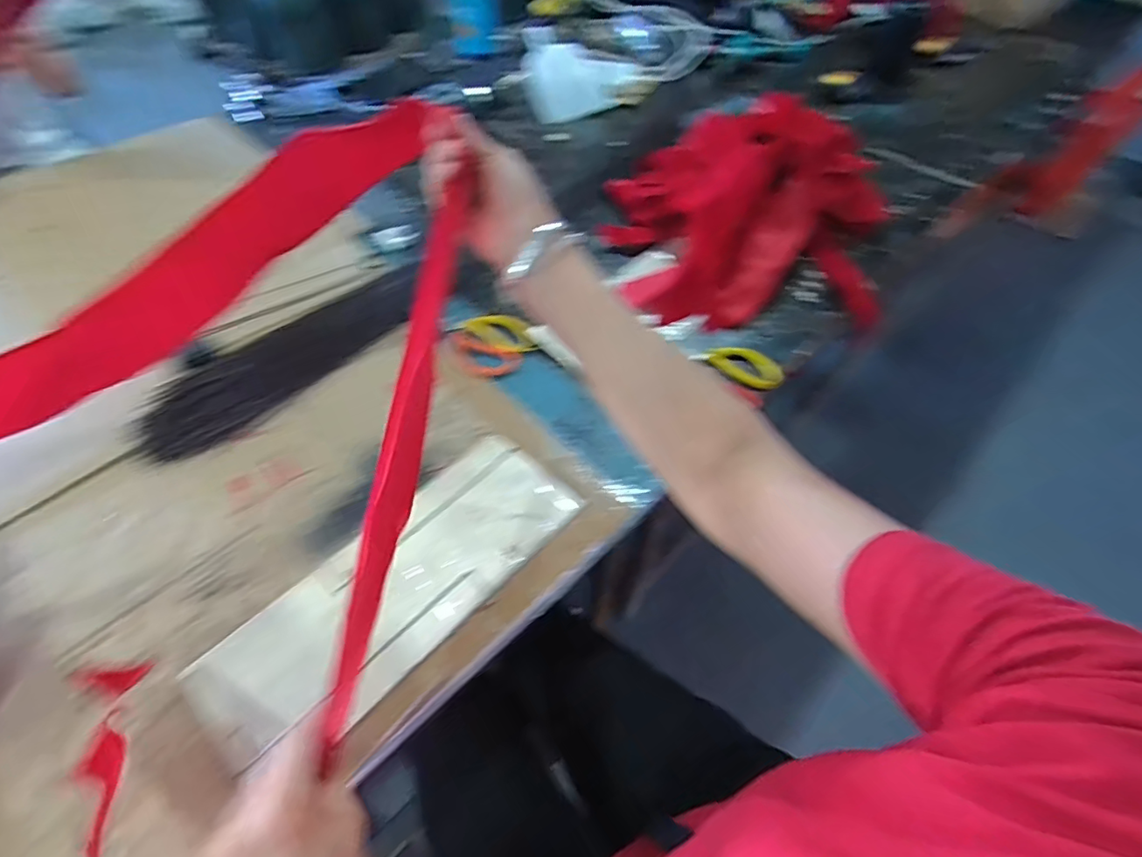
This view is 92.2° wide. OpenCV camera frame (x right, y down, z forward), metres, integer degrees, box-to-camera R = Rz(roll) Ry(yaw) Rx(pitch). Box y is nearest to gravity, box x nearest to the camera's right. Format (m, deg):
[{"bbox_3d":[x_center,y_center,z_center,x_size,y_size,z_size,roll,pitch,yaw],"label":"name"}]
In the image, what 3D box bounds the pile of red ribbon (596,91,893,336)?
[{"bbox_3d":[0.265,-0.329,0.827,0.423,0.163,0.386,11,53,7],"label":"pile of red ribbon"}]

